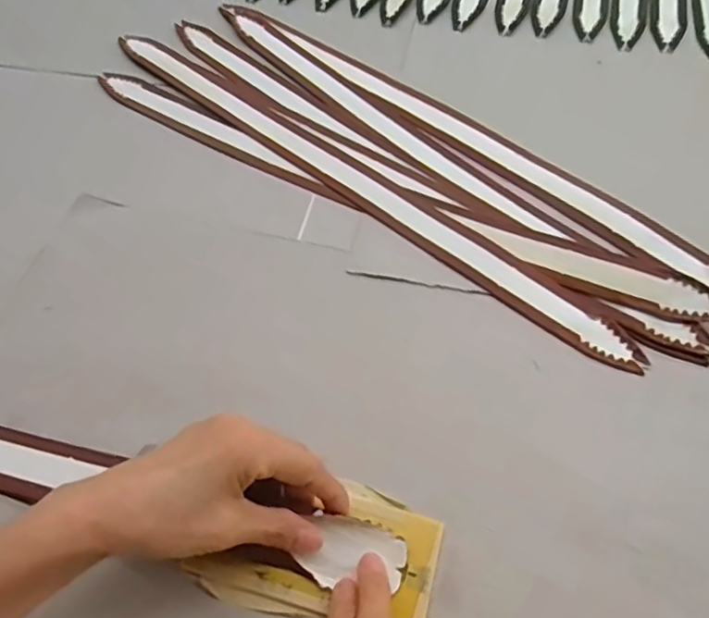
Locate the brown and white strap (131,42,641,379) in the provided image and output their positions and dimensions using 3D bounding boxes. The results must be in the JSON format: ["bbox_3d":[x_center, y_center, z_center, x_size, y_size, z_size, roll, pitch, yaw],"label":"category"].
[{"bbox_3d":[-0.016,-0.121,0.527,0.548,0.005,0.044,37,64,24],"label":"brown and white strap"}]

